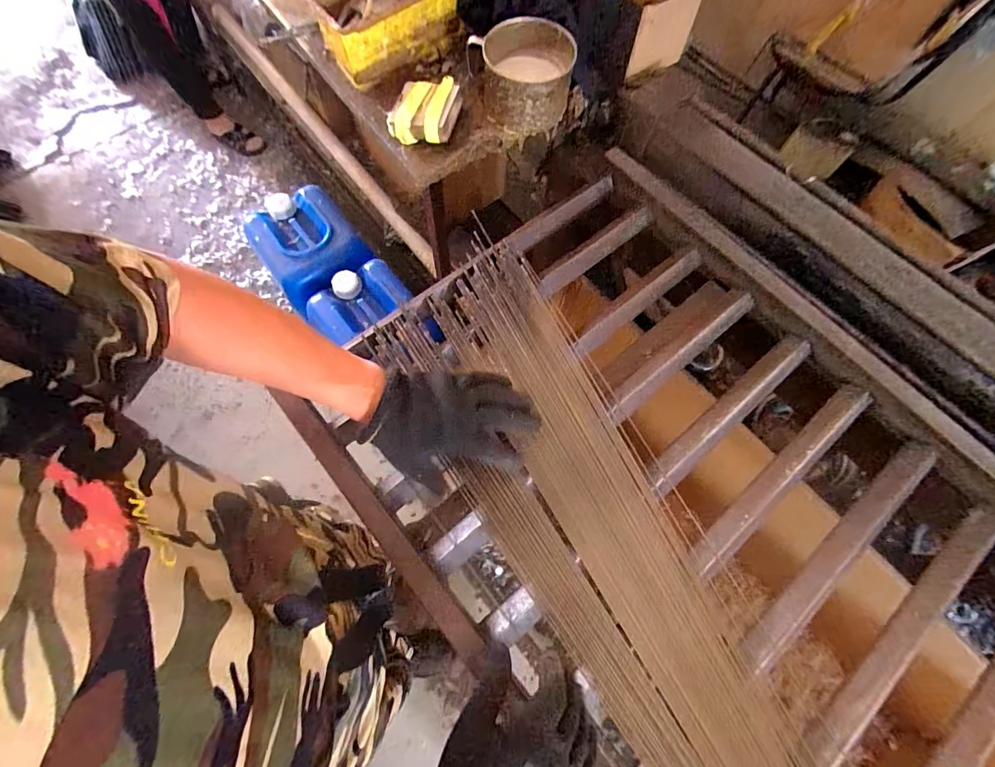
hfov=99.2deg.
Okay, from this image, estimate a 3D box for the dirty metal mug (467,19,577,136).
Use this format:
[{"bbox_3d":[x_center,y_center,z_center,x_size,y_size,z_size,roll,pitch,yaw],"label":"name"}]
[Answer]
[{"bbox_3d":[0.032,-0.456,0.636,0.155,0.086,0.121,7,70,0],"label":"dirty metal mug"}]

